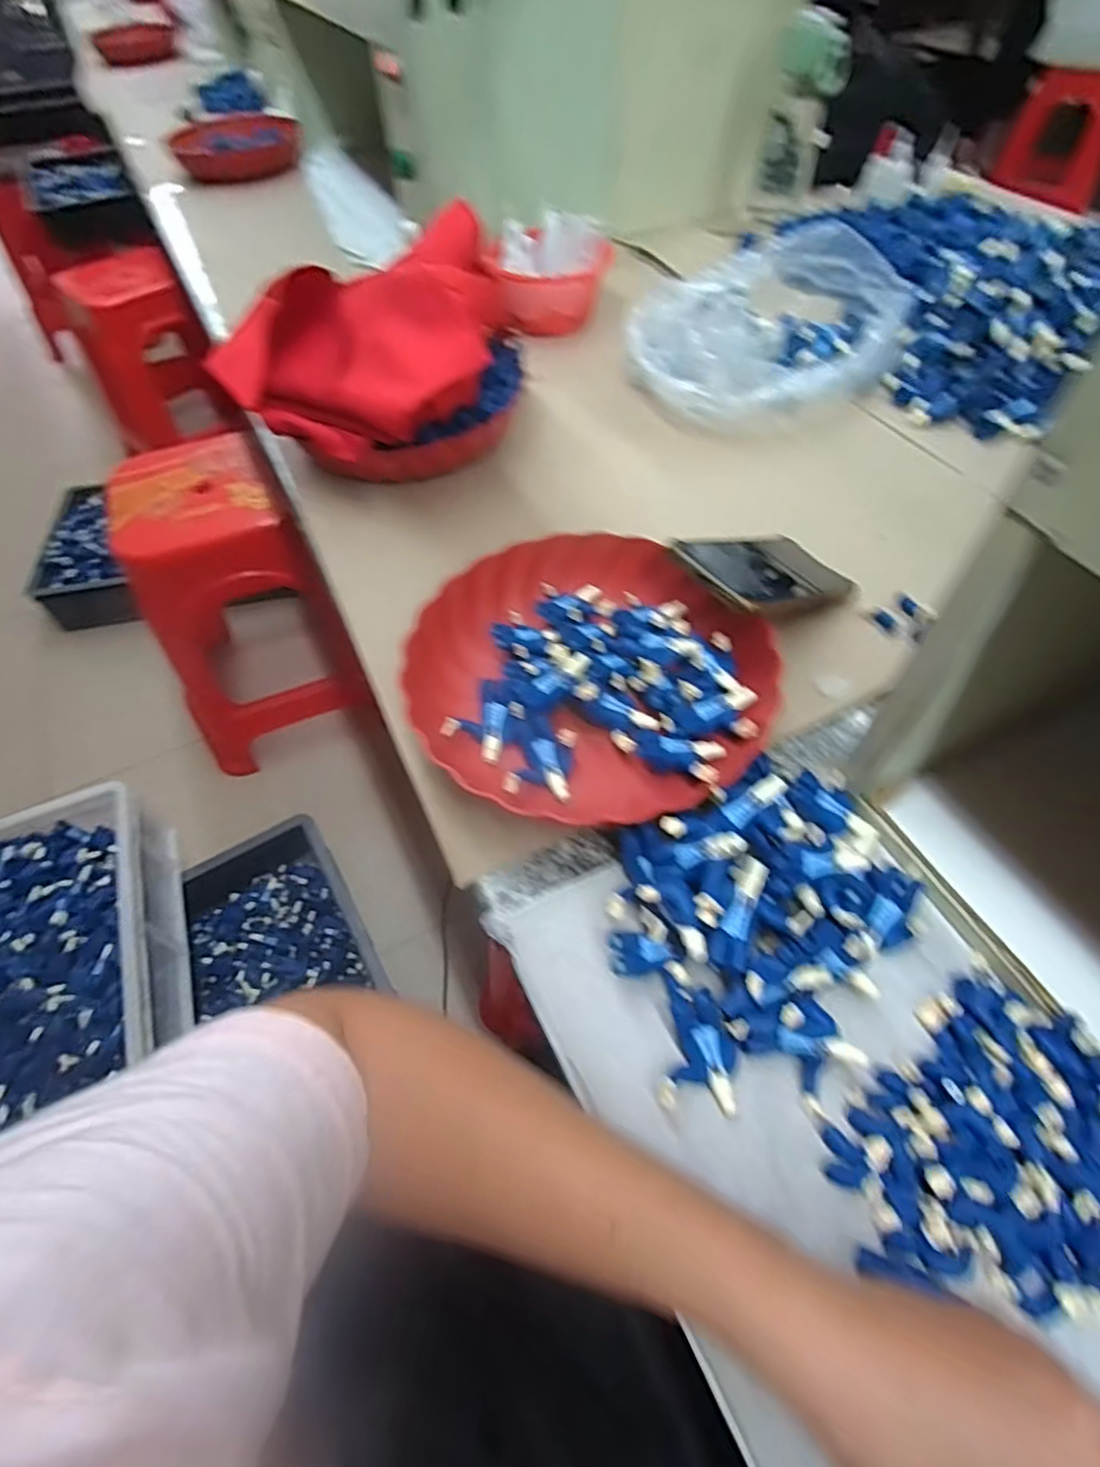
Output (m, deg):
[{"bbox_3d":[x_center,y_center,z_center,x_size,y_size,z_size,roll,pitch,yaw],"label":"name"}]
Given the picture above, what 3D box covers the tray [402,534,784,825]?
[{"bbox_3d":[0.029,-0.044,0.455,0.242,0.049,0.228,12,56,10],"label":"tray"}]

